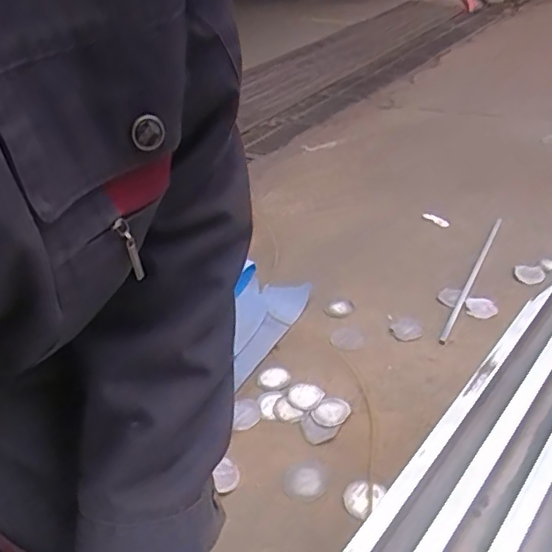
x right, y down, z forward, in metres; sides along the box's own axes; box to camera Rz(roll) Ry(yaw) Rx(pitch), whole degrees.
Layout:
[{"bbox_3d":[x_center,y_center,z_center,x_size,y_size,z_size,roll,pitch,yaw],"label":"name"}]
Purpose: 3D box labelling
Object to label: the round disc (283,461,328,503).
[{"bbox_3d":[0.075,0.521,1.437,0.106,0.009,0.119,9,37,24],"label":"round disc"}]

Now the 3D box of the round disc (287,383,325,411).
[{"bbox_3d":[0.083,0.359,1.675,0.105,0.015,0.094,15,39,29],"label":"round disc"}]

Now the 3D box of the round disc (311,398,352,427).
[{"bbox_3d":[0.158,0.395,1.616,0.108,0.022,0.086,-31,40,-32],"label":"round disc"}]

